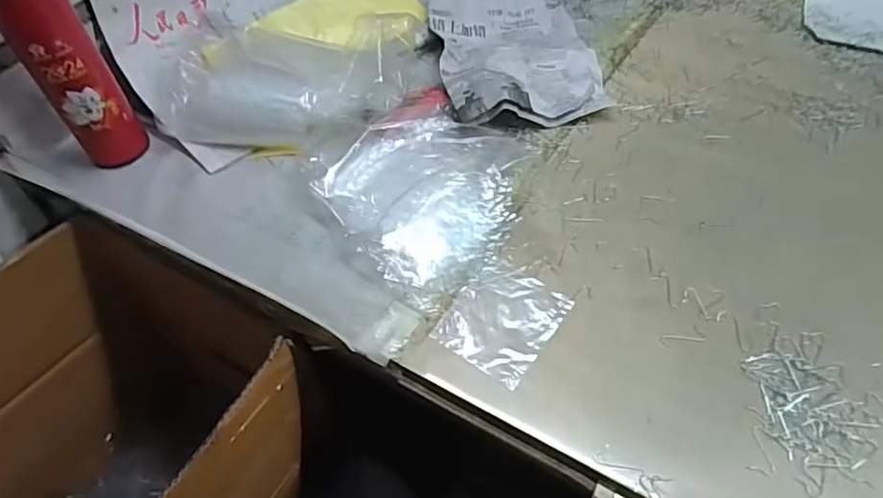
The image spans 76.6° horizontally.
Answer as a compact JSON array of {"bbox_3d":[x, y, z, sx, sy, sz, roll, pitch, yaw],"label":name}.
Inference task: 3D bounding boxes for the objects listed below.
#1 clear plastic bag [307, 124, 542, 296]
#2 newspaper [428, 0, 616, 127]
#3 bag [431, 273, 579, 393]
[{"bbox_3d":[-0.010,-0.065,0.566,0.189,0.024,0.221,24,53,22],"label":"clear plastic bag"},{"bbox_3d":[0.092,-0.259,0.711,0.198,0.055,0.298,-7,48,-3],"label":"newspaper"},{"bbox_3d":[0.051,0.058,0.468,0.084,0.006,0.097,28,55,25],"label":"bag"}]

